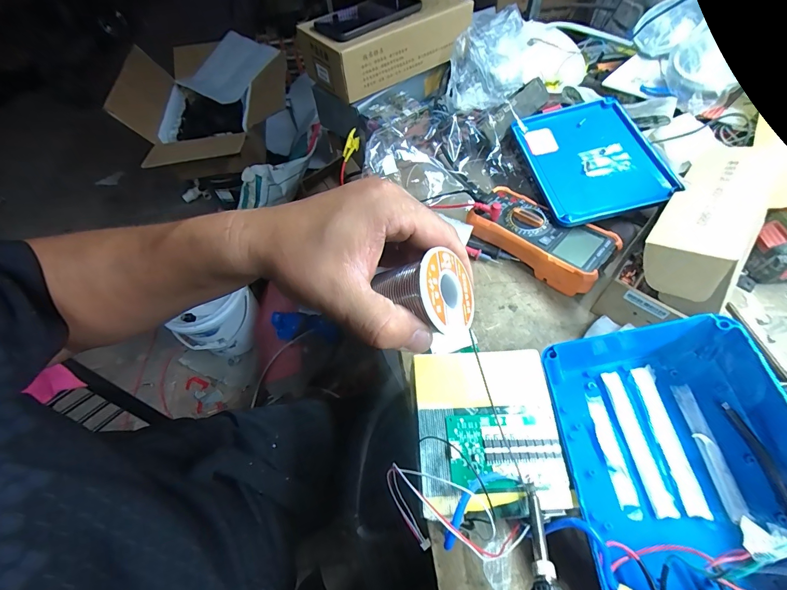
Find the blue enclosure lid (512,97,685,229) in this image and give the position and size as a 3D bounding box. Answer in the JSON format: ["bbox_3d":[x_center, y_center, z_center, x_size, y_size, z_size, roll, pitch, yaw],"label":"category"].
[{"bbox_3d":[0.261,-0.181,0.474,0.159,0.014,0.192,-15,65,1],"label":"blue enclosure lid"}]

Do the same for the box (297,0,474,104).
[{"bbox_3d":[-0.005,-0.402,0.587,0.240,0.095,0.122,-32,59,-15],"label":"box"}]

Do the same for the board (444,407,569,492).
[{"bbox_3d":[0.088,0.122,0.286,0.088,0.004,0.057,-6,55,0],"label":"board"}]

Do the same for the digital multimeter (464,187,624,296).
[{"bbox_3d":[0.181,-0.071,0.458,0.172,0.054,0.084,34,64,24],"label":"digital multimeter"}]

